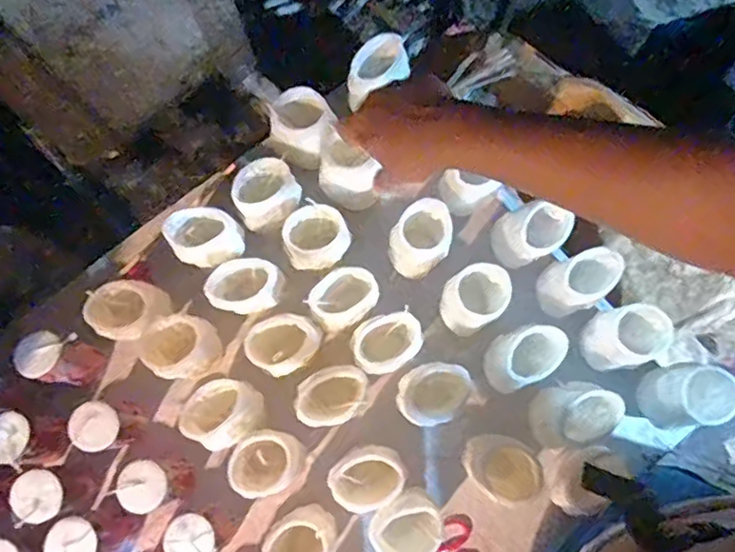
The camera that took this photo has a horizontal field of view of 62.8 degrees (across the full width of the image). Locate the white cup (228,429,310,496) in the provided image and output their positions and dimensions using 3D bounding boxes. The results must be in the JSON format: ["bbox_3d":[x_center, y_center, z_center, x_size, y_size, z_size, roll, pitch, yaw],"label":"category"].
[{"bbox_3d":[-0.103,0.202,0.663,0.081,0.093,0.064,-12,78,-3],"label":"white cup"}]

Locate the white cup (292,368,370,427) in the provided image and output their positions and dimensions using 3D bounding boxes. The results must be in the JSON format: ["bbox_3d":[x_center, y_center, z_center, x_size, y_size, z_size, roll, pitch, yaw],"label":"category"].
[{"bbox_3d":[-0.038,0.137,0.683,0.079,0.102,0.056,-18,79,-5],"label":"white cup"}]

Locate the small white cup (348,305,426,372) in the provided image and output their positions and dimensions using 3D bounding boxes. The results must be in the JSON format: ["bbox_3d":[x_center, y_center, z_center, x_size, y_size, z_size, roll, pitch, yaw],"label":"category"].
[{"bbox_3d":[0.025,0.080,0.702,0.083,0.095,0.066,-27,80,-6],"label":"small white cup"}]

